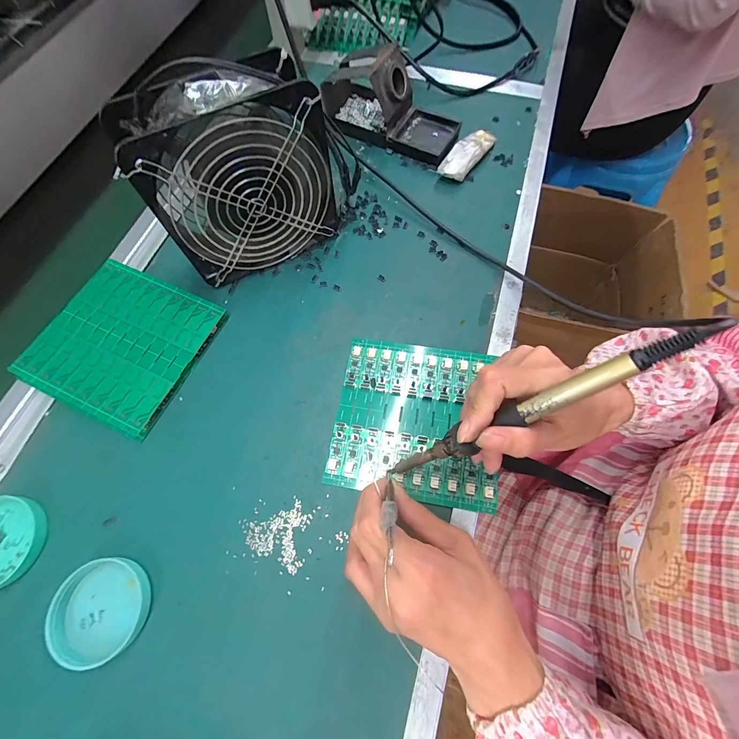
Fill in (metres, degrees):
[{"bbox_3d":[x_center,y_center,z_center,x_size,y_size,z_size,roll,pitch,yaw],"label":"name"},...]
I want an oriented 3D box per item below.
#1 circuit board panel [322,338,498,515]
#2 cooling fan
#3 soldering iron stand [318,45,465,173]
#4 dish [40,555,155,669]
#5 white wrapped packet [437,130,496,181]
[{"bbox_3d":[0.039,0.040,0.294,0.133,0.010,0.133,8,70,5],"label":"circuit board panel"},{"bbox_3d":[-0.111,-0.164,0.298,0.148,0.155,0.064,-32,71,-11],"label":"cooling fan"},{"bbox_3d":[0.025,-0.316,0.396,0.166,0.069,0.073,27,71,11],"label":"soldering iron stand"},{"bbox_3d":[-0.194,0.172,0.243,0.063,0.018,0.059,0,68,1],"label":"dish"},{"bbox_3d":[0.116,-0.254,0.397,0.029,0.019,0.086,37,73,15],"label":"white wrapped packet"}]

